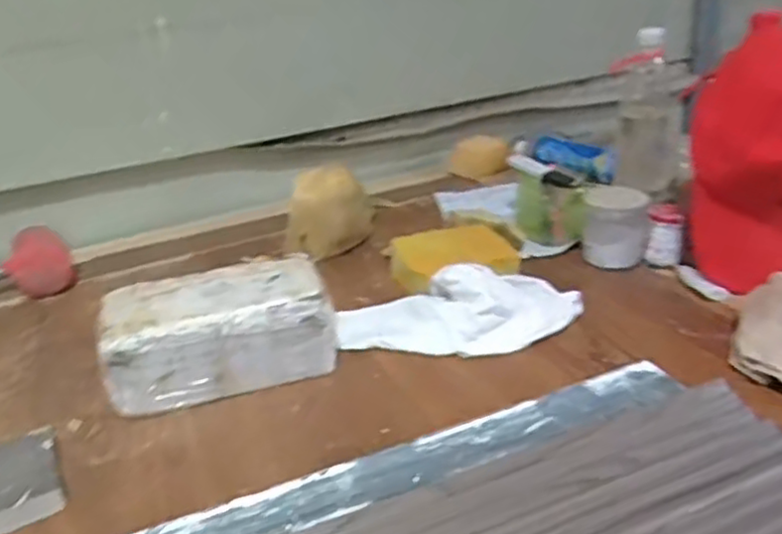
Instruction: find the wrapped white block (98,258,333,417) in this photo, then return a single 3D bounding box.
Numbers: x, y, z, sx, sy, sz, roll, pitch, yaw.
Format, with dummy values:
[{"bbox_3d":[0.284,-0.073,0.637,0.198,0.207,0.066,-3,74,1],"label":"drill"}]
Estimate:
[{"bbox_3d":[-0.182,0.072,0.745,0.237,0.107,0.107,-13,25,-17],"label":"wrapped white block"}]

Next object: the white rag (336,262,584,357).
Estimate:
[{"bbox_3d":[0.080,0.051,0.799,0.281,0.068,0.118,-10,26,-10],"label":"white rag"}]

